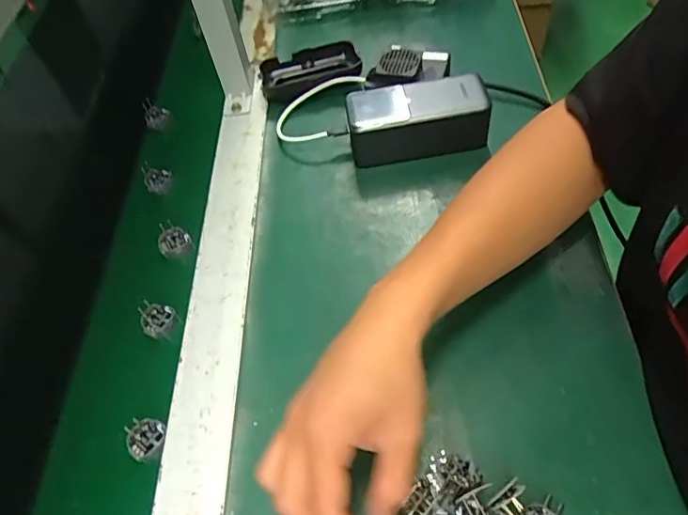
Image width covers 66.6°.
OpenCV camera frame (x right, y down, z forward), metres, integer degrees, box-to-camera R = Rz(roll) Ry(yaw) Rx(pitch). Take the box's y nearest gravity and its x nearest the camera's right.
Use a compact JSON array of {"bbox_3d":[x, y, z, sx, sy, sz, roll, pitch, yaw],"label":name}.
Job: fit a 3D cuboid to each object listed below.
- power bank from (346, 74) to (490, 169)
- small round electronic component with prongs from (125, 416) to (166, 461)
[{"bbox_3d":[0.070,-0.133,0.508,0.130,0.057,0.056,-9,56,2],"label":"power bank"},{"bbox_3d":[-0.147,0.132,0.386,0.025,0.014,0.028,27,63,23],"label":"small round electronic component with prongs"}]

